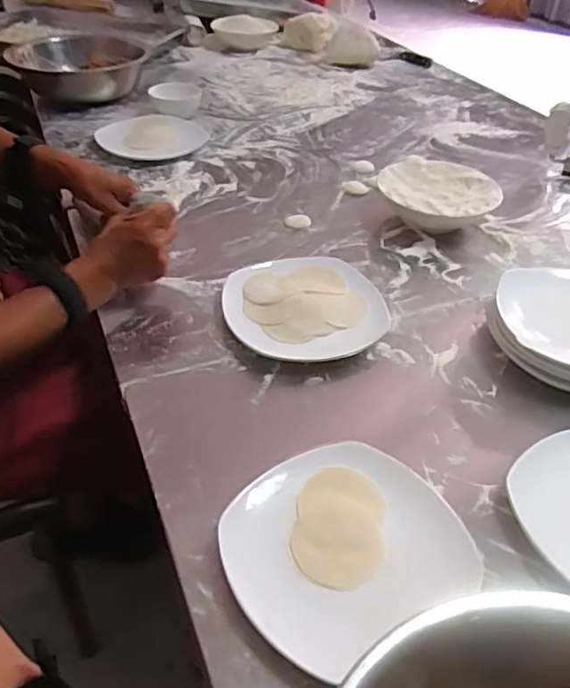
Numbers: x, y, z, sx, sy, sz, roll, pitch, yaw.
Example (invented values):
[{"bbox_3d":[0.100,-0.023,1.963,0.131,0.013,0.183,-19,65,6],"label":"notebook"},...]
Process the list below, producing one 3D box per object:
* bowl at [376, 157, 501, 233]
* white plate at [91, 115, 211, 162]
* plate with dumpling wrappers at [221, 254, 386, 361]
[{"bbox_3d":[0.222,-0.214,0.882,0.166,0.056,0.177,1,41,-1],"label":"bowl"},{"bbox_3d":[-0.238,-0.375,1.085,0.188,0.021,0.188,-4,41,-7],"label":"white plate"},{"bbox_3d":[0.027,-0.041,0.699,0.184,0.023,0.177,1,41,-1],"label":"plate with dumpling wrappers"}]

